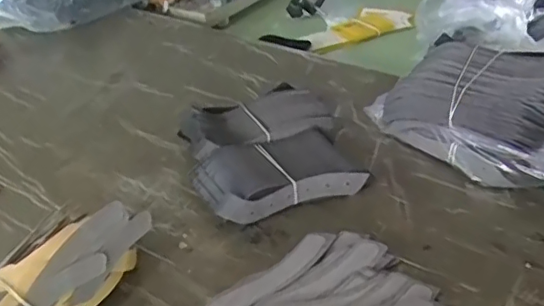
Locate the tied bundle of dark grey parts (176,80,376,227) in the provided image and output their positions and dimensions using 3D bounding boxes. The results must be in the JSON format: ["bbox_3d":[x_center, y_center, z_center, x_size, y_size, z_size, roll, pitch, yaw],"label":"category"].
[{"bbox_3d":[-0.007,-0.011,0.658,0.182,0.042,0.212,-16,38,-16],"label":"tied bundle of dark grey parts"}]

